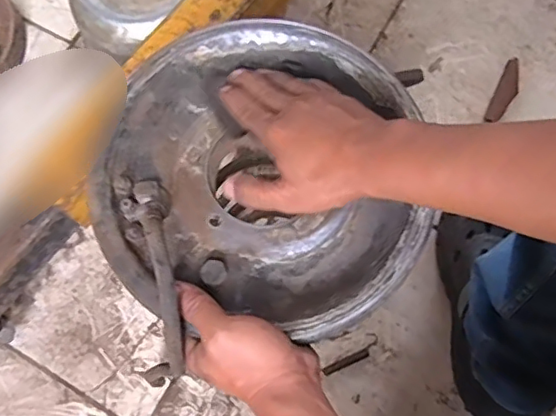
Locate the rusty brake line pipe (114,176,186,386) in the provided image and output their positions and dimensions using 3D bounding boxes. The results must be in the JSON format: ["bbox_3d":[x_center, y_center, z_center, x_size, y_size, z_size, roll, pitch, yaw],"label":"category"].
[{"bbox_3d":[-0.091,0.042,0.413,0.035,0.049,0.154,-14,71,-2],"label":"rusty brake line pipe"}]

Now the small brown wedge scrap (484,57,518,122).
[{"bbox_3d":[0.322,-0.163,0.816,0.028,0.012,0.106,25,77,9],"label":"small brown wedge scrap"}]

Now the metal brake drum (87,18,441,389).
[{"bbox_3d":[-0.014,-0.032,0.447,0.258,0.071,0.259,-1,74,2],"label":"metal brake drum"}]

